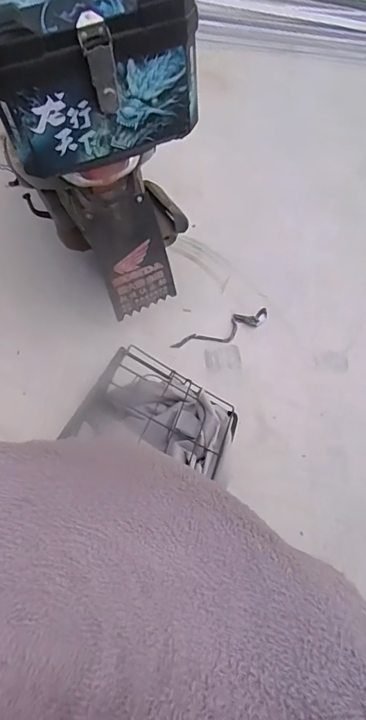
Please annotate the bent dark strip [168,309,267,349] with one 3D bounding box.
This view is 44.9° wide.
[{"bbox_3d":[0.171,-0.120,1.835,0.478,0.016,0.097,-26,72,-25],"label":"bent dark strip"}]

